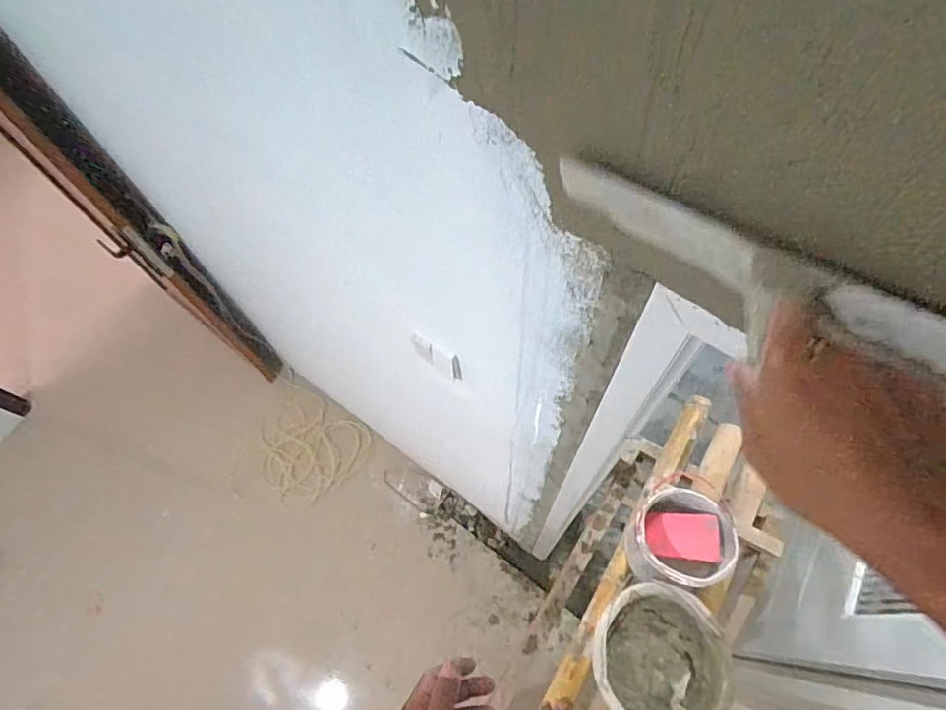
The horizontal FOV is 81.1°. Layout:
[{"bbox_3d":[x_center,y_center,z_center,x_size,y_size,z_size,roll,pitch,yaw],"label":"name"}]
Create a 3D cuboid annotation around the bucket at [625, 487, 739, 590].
[{"bbox_3d":[0.424,0.391,1.150,0.188,0.168,0.180,-1,65,2],"label":"bucket"}]

